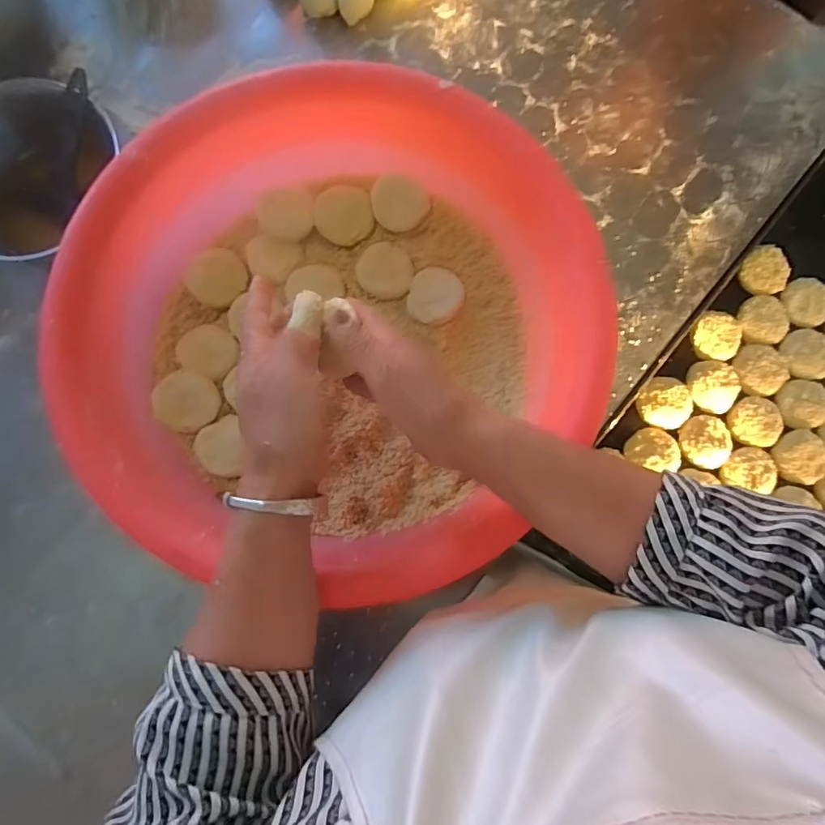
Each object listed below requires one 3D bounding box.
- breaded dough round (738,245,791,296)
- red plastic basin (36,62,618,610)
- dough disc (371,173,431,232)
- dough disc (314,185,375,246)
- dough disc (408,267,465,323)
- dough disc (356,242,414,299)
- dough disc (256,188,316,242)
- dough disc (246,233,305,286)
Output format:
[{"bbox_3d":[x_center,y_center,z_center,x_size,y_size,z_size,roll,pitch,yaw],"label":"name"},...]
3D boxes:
[{"bbox_3d":[0.417,-0.168,0.588,0.054,0.020,0.056,0,82,-2],"label":"breaded dough round"},{"bbox_3d":[-0.071,-0.069,0.444,0.417,0.122,0.402,0,82,-2],"label":"red plastic basin"},{"bbox_3d":[-0.014,-0.215,0.507,0.056,0.004,0.053,-1,106,-4],"label":"dough disc"},{"bbox_3d":[-0.070,-0.198,0.499,0.057,0.012,0.054,3,119,5],"label":"dough disc"},{"bbox_3d":[0.024,-0.119,0.501,0.053,0.011,0.055,0,82,-2],"label":"dough disc"},{"bbox_3d":[-0.028,-0.146,0.508,0.056,0.013,0.054,0,82,-2],"label":"dough disc"},{"bbox_3d":[-0.129,-0.201,0.506,0.055,0.004,0.049,-4,119,-13],"label":"dough disc"},{"bbox_3d":[-0.138,-0.152,0.494,0.053,0.006,0.053,3,67,-8],"label":"dough disc"}]

